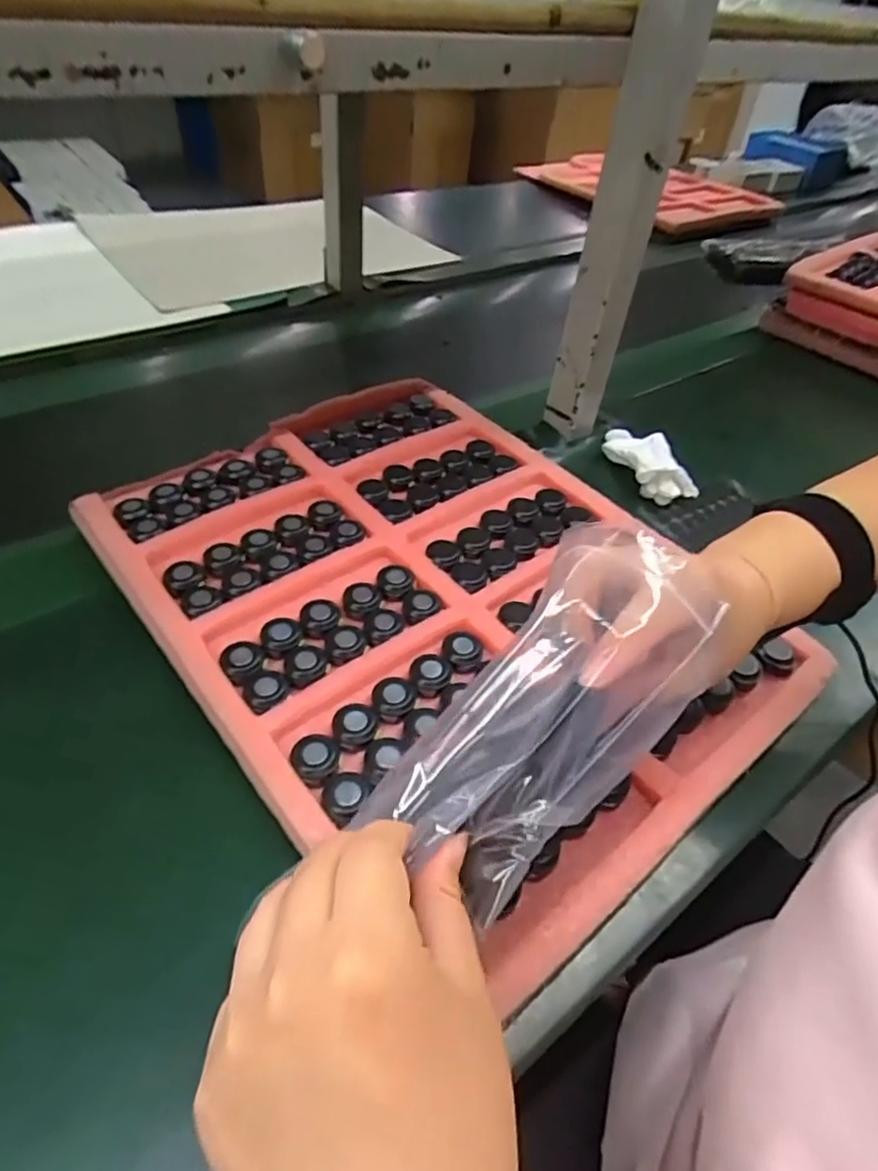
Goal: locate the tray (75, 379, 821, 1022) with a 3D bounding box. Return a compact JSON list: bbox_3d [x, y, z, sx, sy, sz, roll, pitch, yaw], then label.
[{"bbox_3d":[-0.007,0.000,0.496,0.370,0.032,0.494,-29,55,-29],"label":"tray"}]

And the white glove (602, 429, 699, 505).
[{"bbox_3d":[0.213,-0.126,0.650,0.058,0.034,0.116,-13,48,-17],"label":"white glove"}]

